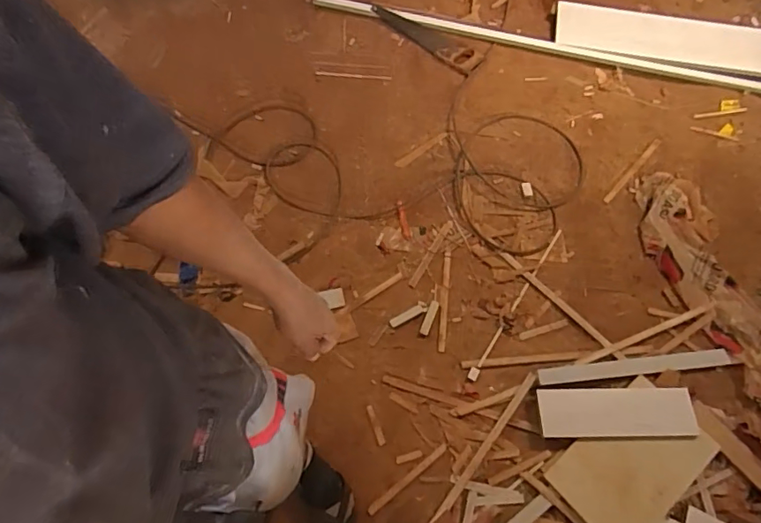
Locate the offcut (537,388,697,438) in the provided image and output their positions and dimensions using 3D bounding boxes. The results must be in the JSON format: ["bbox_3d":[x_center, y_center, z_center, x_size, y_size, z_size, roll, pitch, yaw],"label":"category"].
[{"bbox_3d":[0.556,0.356,1.203,0.348,0.027,0.115,-2,56,2],"label":"offcut"}]

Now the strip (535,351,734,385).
[{"bbox_3d":[0.629,0.260,1.268,0.484,0.024,0.041,-6,69,-2],"label":"strip"}]

